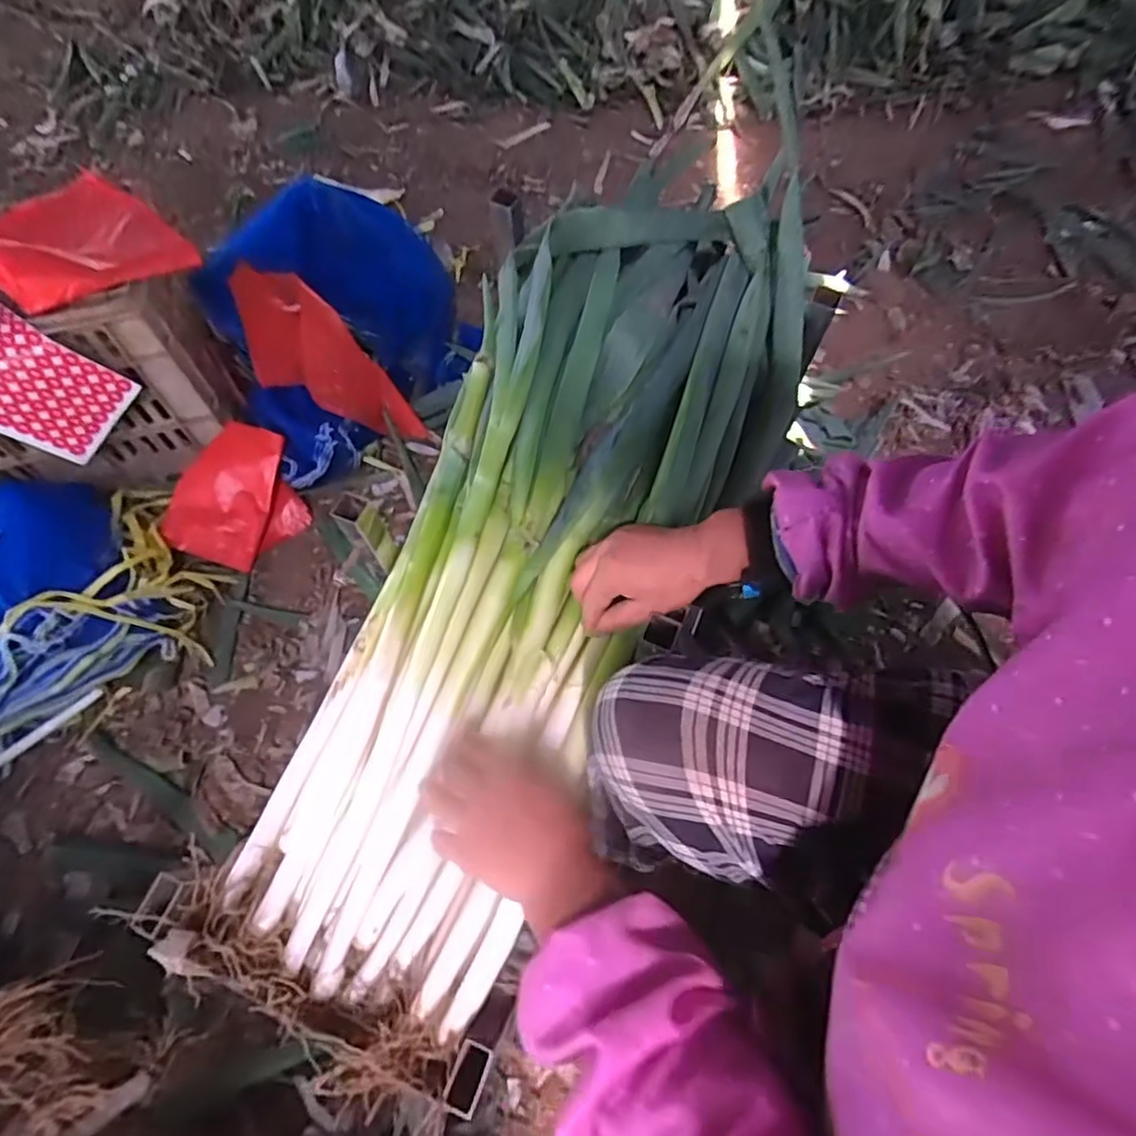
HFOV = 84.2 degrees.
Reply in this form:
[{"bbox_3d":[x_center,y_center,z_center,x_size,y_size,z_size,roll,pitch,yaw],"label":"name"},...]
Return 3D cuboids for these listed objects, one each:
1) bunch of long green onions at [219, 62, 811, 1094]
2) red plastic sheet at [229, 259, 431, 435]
[{"bbox_3d":[-0.024,-0.024,0.568,0.278,0.100,0.790,26,80,12],"label":"bunch of long green onions"},{"bbox_3d":[-0.409,-0.346,1.055,0.393,0.148,0.131,40,66,-2],"label":"red plastic sheet"}]

